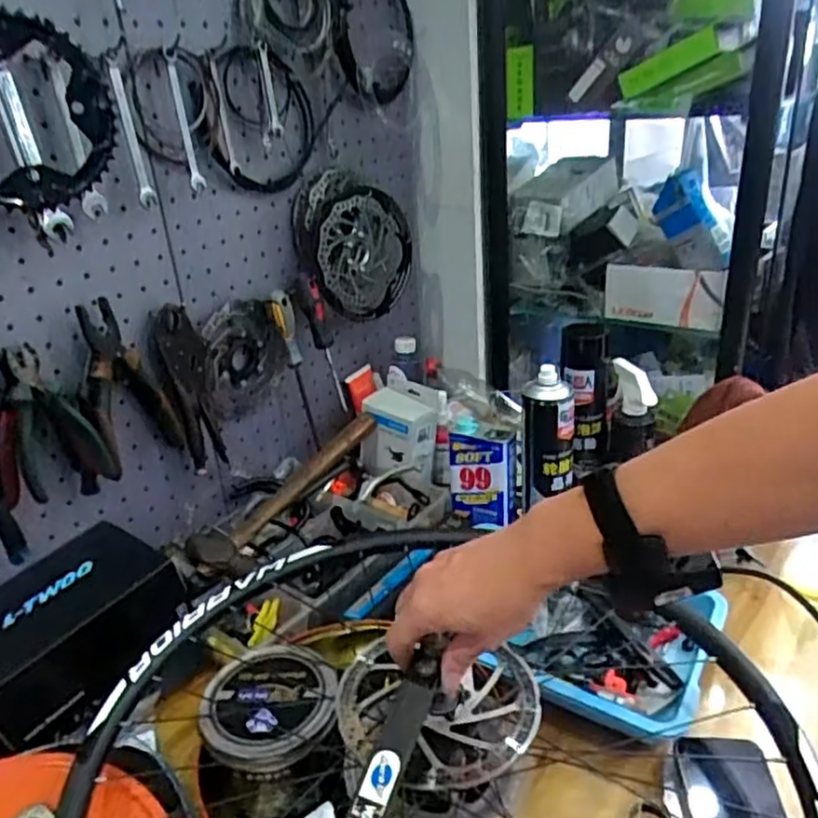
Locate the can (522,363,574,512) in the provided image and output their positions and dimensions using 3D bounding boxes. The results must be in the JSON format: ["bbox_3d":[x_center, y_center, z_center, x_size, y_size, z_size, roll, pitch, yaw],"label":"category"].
[{"bbox_3d":[0.178,0.031,0.866,0.064,0.178,0.055,1,26,12],"label":"can"}]

